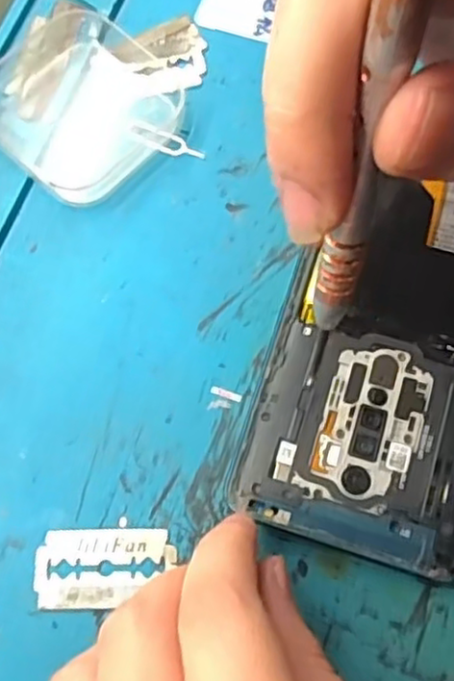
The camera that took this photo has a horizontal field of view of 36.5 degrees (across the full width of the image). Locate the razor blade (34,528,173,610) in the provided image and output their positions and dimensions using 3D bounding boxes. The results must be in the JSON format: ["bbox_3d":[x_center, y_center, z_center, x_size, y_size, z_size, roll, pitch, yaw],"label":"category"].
[{"bbox_3d":[-0.037,0.068,0.206,0.041,0.004,0.023,-1,71,2],"label":"razor blade"}]

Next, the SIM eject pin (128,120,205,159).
[{"bbox_3d":[-0.023,-0.074,0.254,0.031,0.004,0.008,24,74,10],"label":"SIM eject pin"}]

